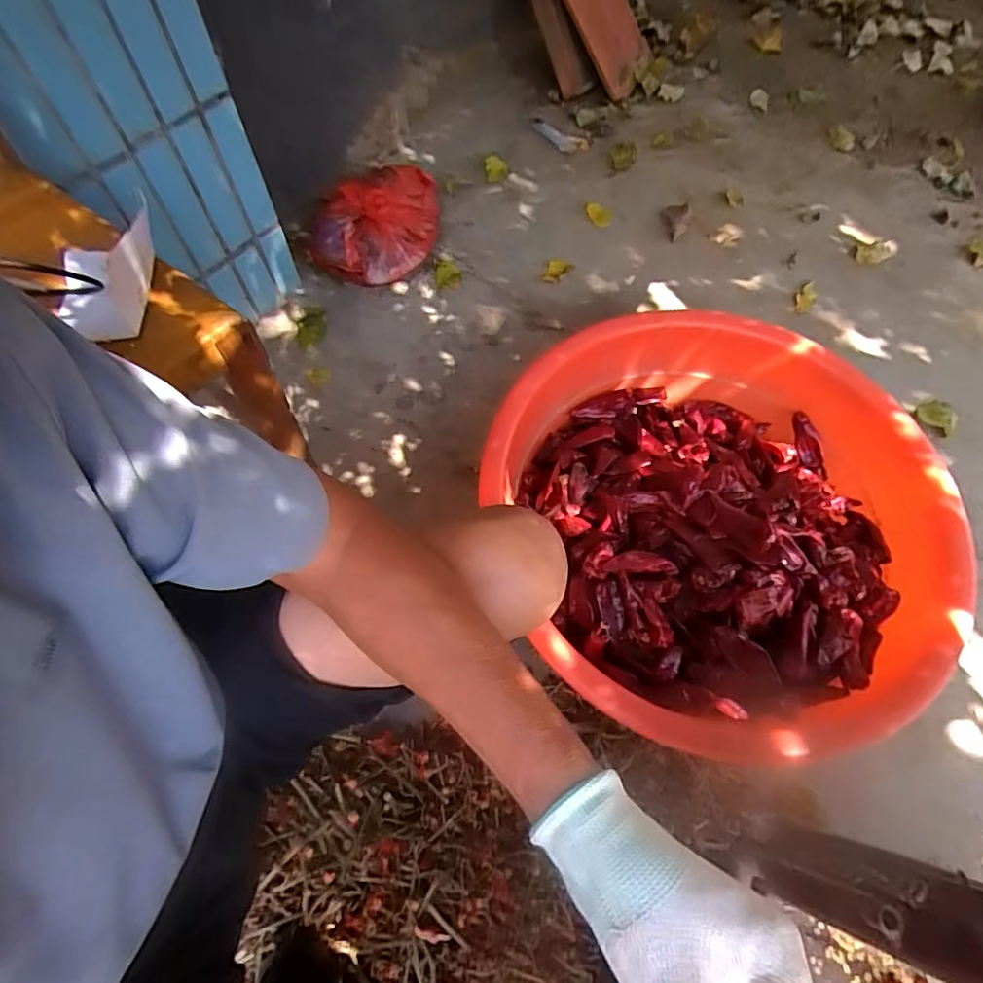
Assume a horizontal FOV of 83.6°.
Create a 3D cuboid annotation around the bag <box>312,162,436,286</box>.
[{"bbox_3d":[-0.220,-0.537,1.080,0.198,0.099,0.267,40,70,16],"label":"bag"}]

